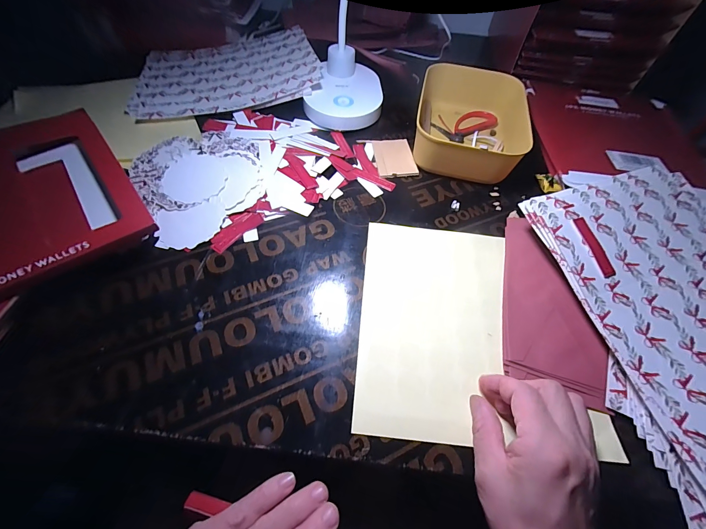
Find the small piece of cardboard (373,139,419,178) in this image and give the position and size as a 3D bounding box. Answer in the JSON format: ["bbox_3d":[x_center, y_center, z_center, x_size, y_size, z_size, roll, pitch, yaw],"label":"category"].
[{"bbox_3d":[0.056,-0.147,0.413,0.051,0.005,0.077,-3,57,-6],"label":"small piece of cardboard"}]

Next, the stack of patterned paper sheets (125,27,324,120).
[{"bbox_3d":[-0.192,-0.302,0.474,0.266,0.014,0.194,-11,60,-2],"label":"stack of patterned paper sheets"}]

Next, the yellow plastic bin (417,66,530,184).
[{"bbox_3d":[0.157,-0.193,0.418,0.134,0.053,0.192,10,57,3],"label":"yellow plastic bin"}]

